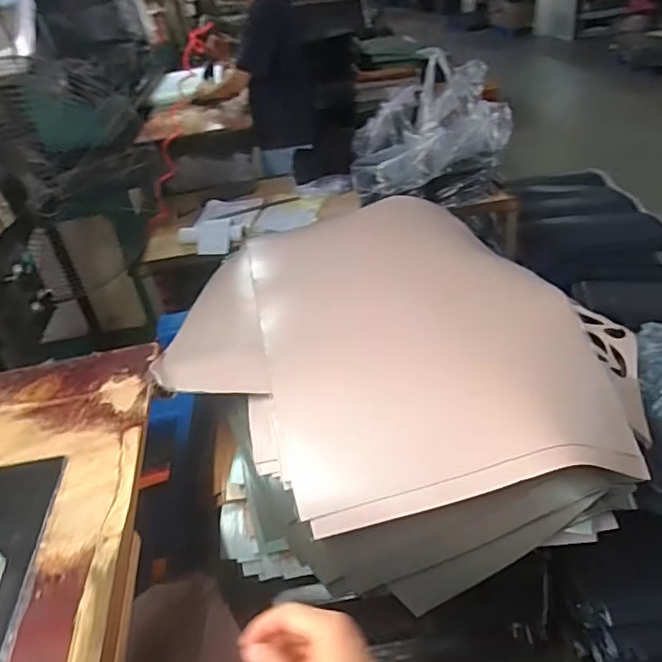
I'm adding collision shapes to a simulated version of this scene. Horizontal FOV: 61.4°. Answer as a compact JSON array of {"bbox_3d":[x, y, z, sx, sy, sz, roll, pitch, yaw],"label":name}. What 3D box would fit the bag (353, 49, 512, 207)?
[{"bbox_3d":[0.315,-0.619,1.821,0.494,0.326,0.544,-2,37,8],"label":"bag"}]

